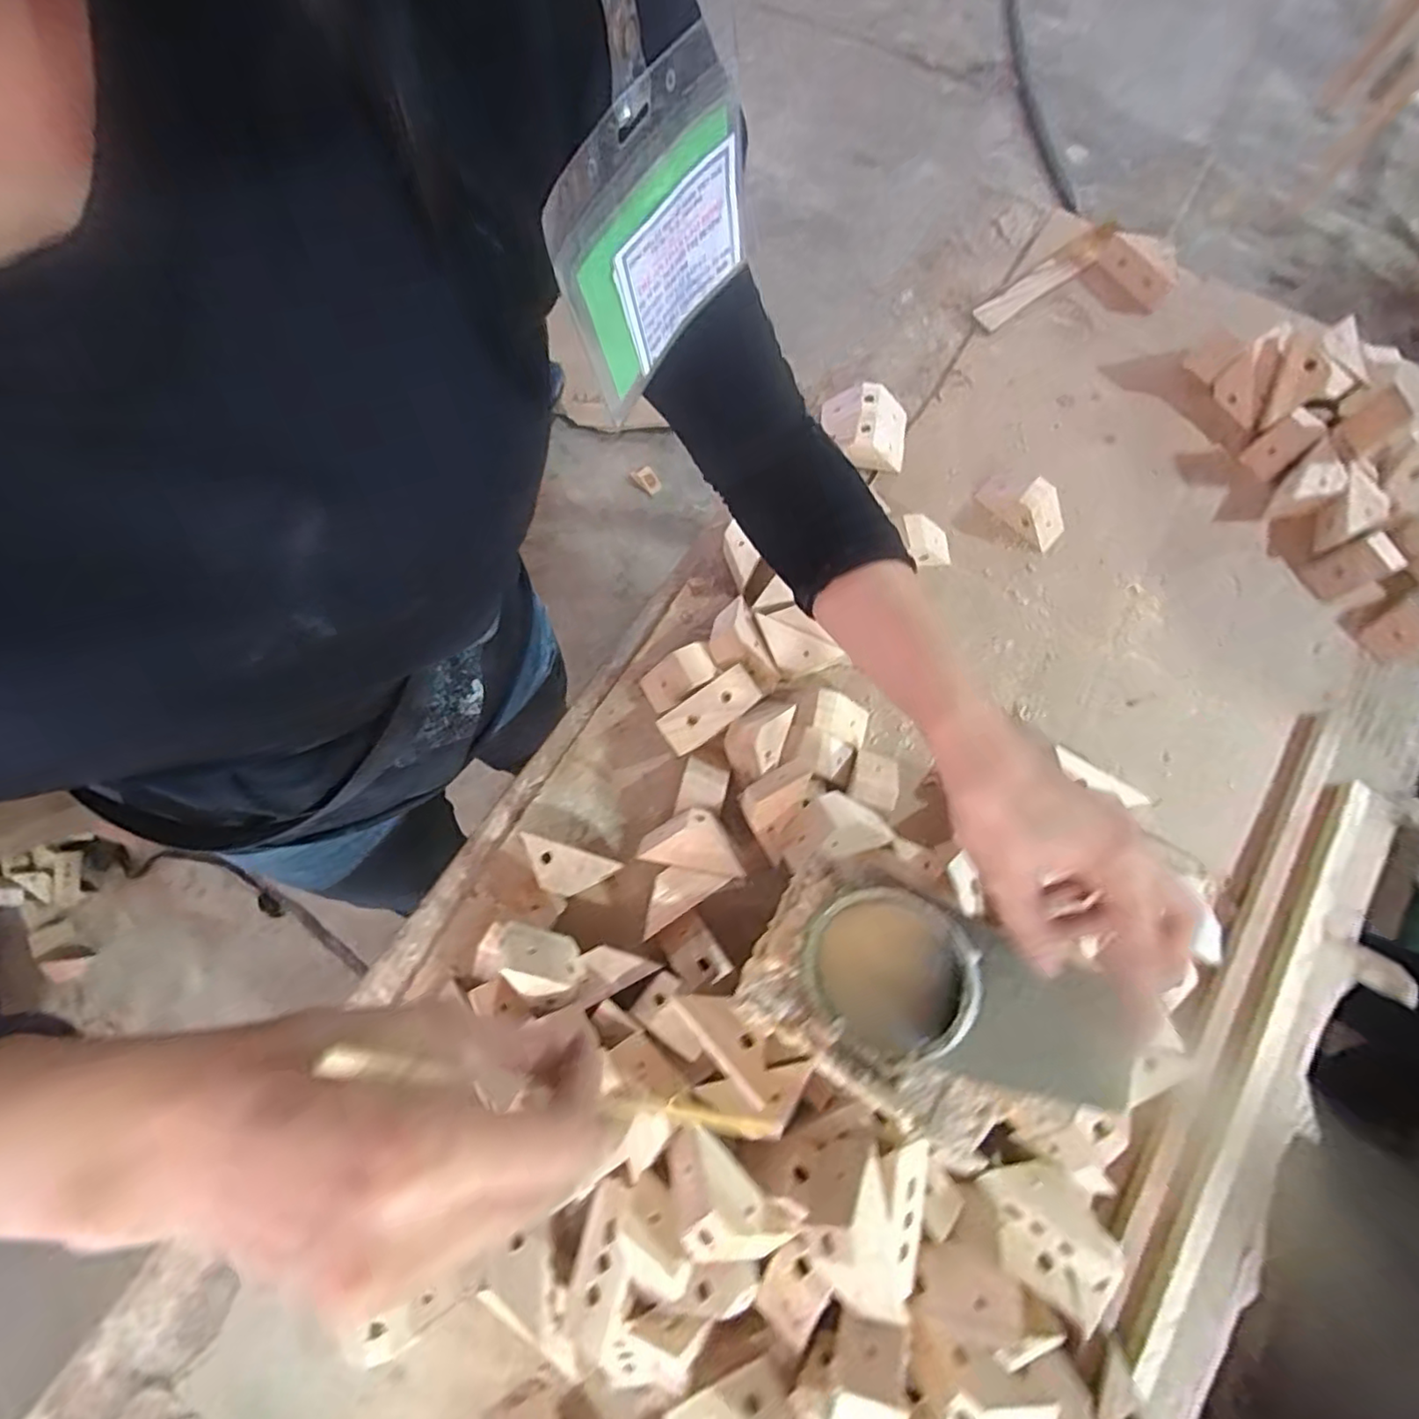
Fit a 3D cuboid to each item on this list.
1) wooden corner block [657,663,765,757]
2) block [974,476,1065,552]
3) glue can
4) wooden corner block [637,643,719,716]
[{"bbox_3d":[0.000,0.003,0.532,0.085,0.027,0.038,-35,78,-9],"label":"wooden corner block"},{"bbox_3d":[0.292,-0.188,0.586,0.041,0.033,0.081,-34,77,-9],"label":"block"},{"bbox_3d":[0.092,0.134,0.331,0.085,0.063,0.078,7,75,2],"label":"glue can"},{"bbox_3d":[-0.028,-0.026,0.549,0.061,0.038,0.038,-29,77,-8],"label":"wooden corner block"}]

